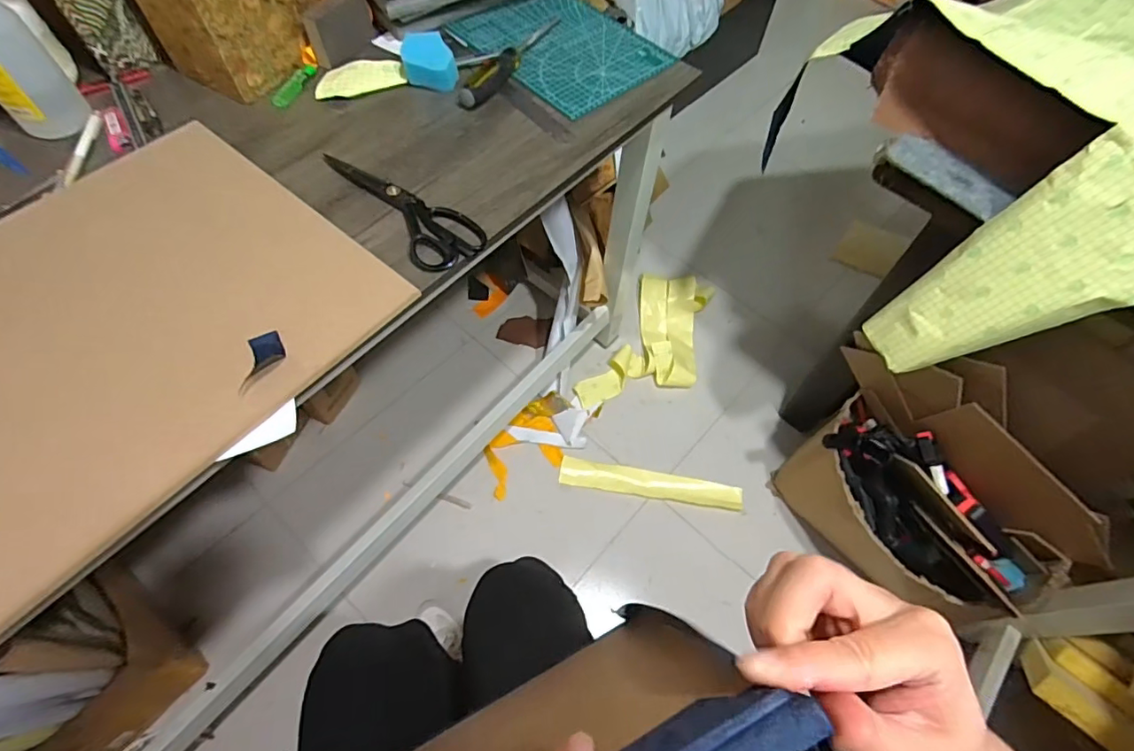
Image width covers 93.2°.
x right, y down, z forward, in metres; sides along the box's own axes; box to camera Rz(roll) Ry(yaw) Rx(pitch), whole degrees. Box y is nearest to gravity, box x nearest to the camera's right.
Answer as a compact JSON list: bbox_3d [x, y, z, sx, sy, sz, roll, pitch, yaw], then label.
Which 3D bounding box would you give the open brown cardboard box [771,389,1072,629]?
[{"bbox_3d":[0.635,0.276,1.046,0.230,0.313,0.427,-28,66,-17],"label":"open brown cardboard box"}]

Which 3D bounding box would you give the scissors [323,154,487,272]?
[{"bbox_3d":[-0.197,-0.202,0.626,0.235,0.014,0.077,41,67,18],"label":"scissors"}]

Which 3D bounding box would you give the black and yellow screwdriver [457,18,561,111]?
[{"bbox_3d":[-0.077,-0.459,0.769,0.030,0.031,0.248,28,63,12],"label":"black and yellow screwdriver"}]

